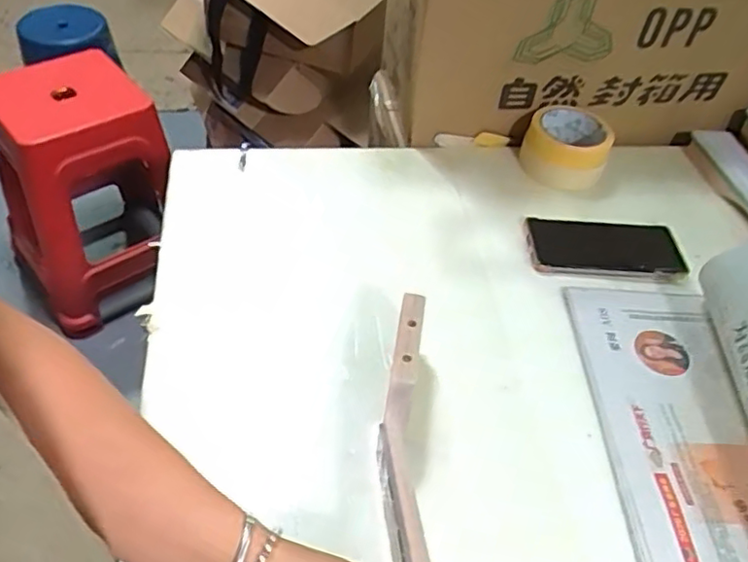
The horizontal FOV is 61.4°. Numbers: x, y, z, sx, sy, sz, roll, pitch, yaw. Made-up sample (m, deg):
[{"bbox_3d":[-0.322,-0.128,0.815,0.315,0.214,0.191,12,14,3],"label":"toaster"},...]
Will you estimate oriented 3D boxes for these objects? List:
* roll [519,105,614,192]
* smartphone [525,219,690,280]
[{"bbox_3d":[0.229,-0.162,0.752,0.096,0.055,0.096,3,48,-4],"label":"roll"},{"bbox_3d":[0.245,-0.030,0.666,0.166,0.013,0.077,4,48,-3],"label":"smartphone"}]

